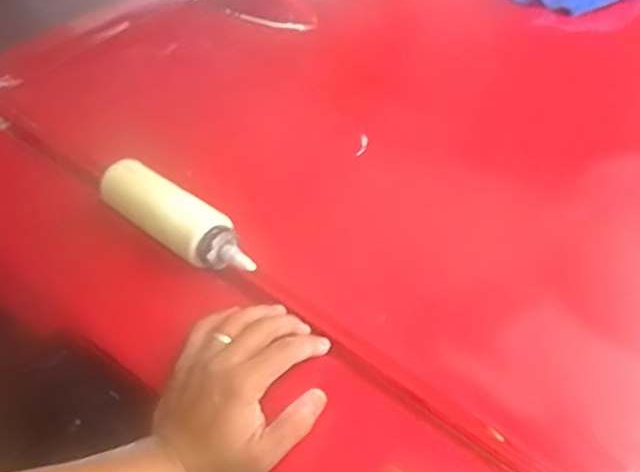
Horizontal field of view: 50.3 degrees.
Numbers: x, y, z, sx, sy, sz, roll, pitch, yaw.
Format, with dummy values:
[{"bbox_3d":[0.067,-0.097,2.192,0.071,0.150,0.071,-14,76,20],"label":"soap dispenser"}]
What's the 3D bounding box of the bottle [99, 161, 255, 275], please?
[{"bbox_3d":[-0.135,-0.018,0.635,0.184,0.048,0.053,32,50,30],"label":"bottle"}]

